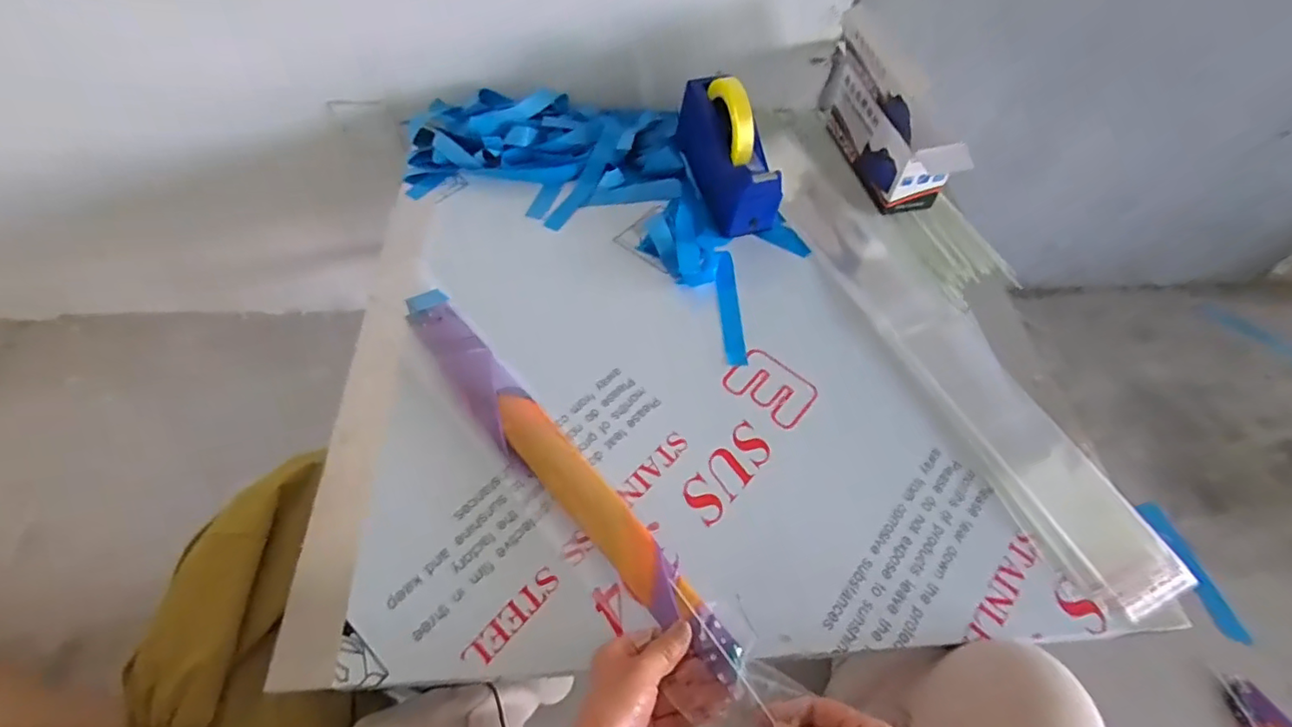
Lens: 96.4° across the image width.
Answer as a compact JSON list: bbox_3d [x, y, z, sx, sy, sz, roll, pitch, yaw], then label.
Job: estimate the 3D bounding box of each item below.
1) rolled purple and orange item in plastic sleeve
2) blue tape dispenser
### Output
[{"bbox_3d":[-0.097,0.082,0.561,0.058,0.034,0.500,-35,62,-23],"label":"rolled purple and orange item in plastic sleeve"},{"bbox_3d":[0.104,-0.274,0.742,0.062,0.137,0.187,-18,59,-14],"label":"blue tape dispenser"}]

